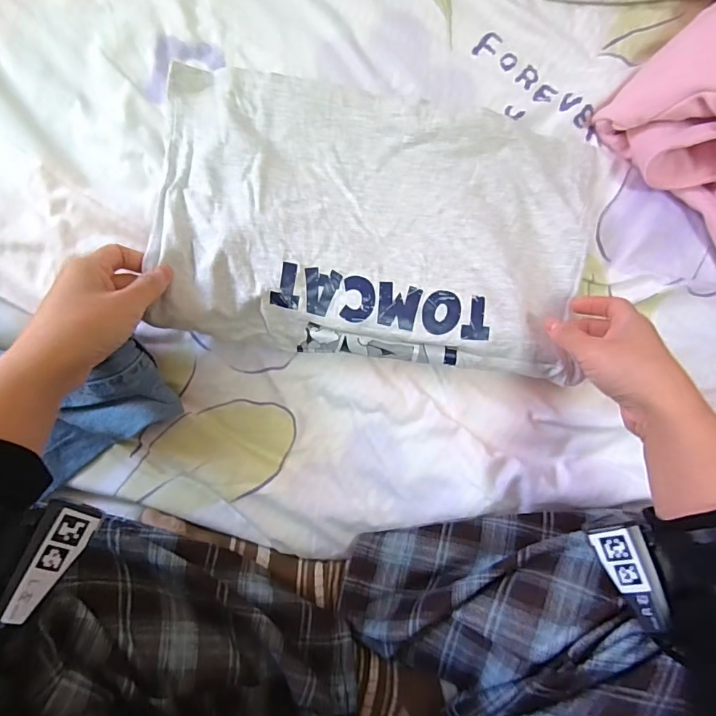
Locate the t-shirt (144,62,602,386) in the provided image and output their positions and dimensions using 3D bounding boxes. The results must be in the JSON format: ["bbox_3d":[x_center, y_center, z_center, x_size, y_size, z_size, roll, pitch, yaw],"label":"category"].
[{"bbox_3d":[0.021,-0.124,0.410,0.395,0.053,0.250,8,84,-6],"label":"t-shirt"}]

